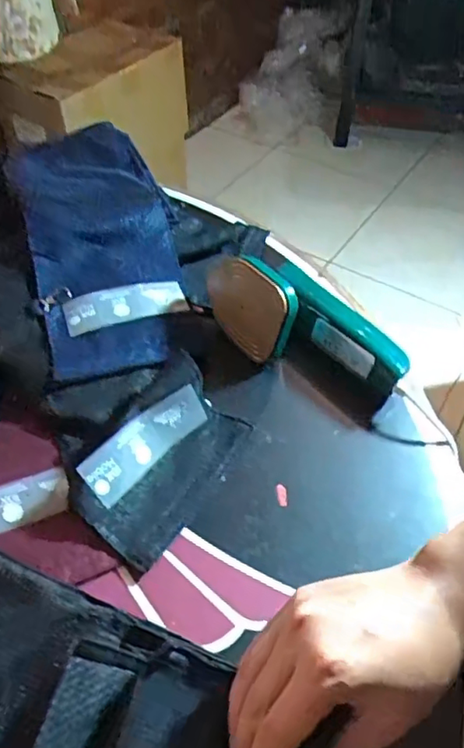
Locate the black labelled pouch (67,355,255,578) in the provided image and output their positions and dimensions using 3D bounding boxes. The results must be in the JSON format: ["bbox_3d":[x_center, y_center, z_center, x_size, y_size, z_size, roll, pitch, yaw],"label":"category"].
[{"bbox_3d":[-0.055,0.056,0.465,0.098,0.033,0.150,32,57,21],"label":"black labelled pouch"}]

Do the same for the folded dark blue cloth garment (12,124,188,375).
[{"bbox_3d":[-0.133,-0.142,0.601,0.142,0.063,0.331,-14,53,-13],"label":"folded dark blue cloth garment"}]

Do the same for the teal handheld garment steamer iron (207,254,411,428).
[{"bbox_3d":[0.058,-0.052,0.526,0.204,0.074,0.081,34,57,22],"label":"teal handheld garment steamer iron"}]

